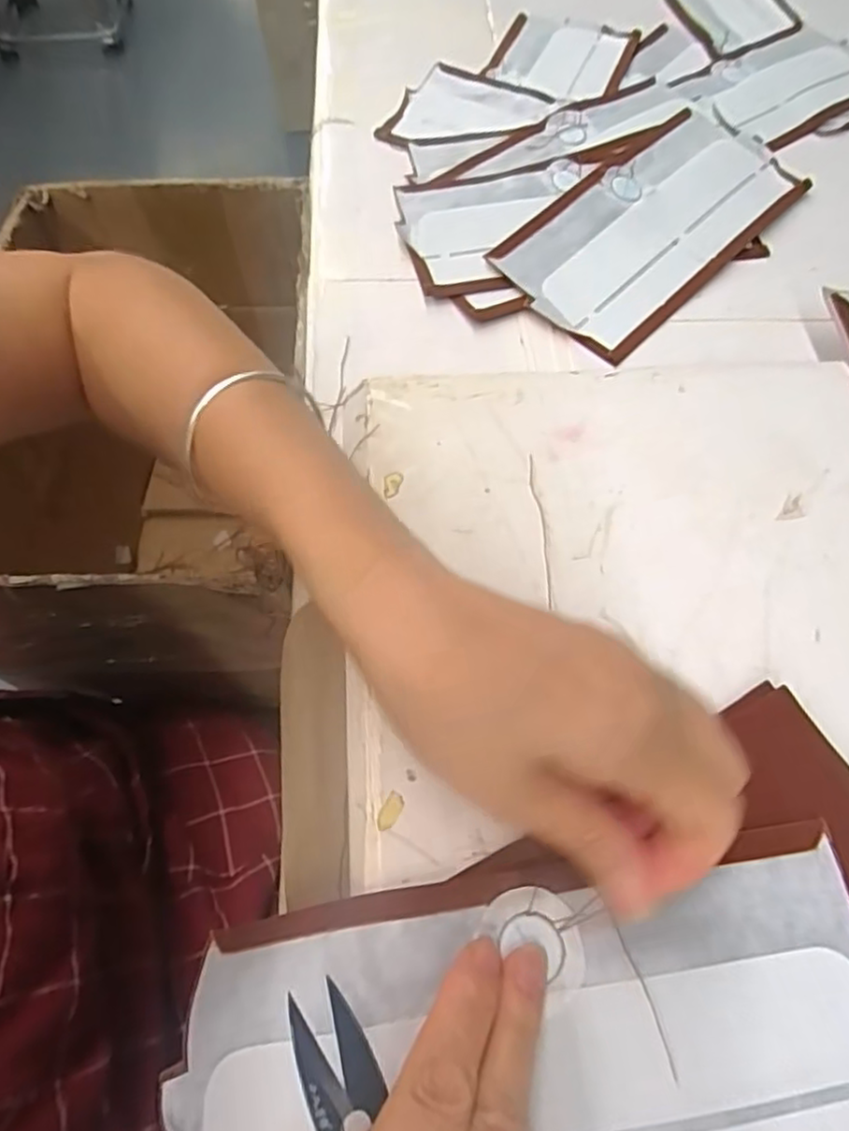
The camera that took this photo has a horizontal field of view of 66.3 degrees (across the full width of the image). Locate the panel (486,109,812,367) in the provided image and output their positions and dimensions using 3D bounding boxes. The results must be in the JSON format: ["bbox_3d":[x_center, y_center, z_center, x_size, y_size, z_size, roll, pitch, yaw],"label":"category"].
[{"bbox_3d":[0.156,-0.231,0.436,0.108,0.008,0.234,44,72,9],"label":"panel"}]

